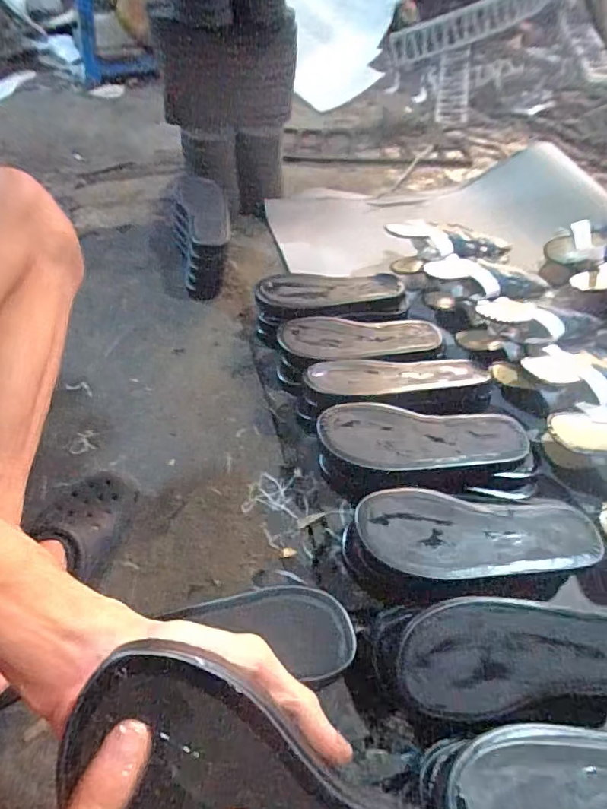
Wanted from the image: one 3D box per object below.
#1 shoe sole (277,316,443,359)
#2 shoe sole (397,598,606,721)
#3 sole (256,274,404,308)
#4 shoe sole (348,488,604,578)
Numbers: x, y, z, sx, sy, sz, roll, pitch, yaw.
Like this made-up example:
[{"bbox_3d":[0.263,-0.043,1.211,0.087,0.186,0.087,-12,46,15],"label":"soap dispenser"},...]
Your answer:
[{"bbox_3d":[0.083,-0.102,0.713,0.237,0.014,0.087,2,52,1],"label":"shoe sole"},{"bbox_3d":[0.208,0.225,0.434,0.236,0.015,0.091,-5,70,-2],"label":"shoe sole"},{"bbox_3d":[0.043,-0.192,0.790,0.235,0.025,0.080,1,52,0],"label":"sole"},{"bbox_3d":[0.177,0.133,0.485,0.237,0.011,0.088,5,52,2],"label":"shoe sole"}]

